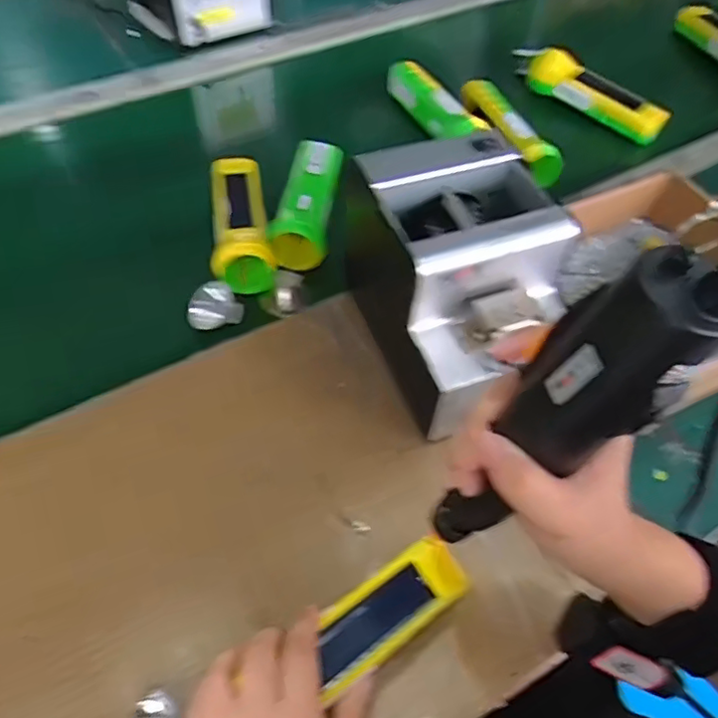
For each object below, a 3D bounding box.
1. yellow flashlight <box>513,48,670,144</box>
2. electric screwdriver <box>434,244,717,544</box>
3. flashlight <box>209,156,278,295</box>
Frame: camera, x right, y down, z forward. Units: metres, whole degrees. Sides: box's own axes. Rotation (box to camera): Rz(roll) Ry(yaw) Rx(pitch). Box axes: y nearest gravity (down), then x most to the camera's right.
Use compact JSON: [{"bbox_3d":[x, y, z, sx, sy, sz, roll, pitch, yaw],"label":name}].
[{"bbox_3d":[0.266,-0.319,0.731,0.052,0.066,0.194,-33,62,-22],"label":"yellow flashlight"},{"bbox_3d":[0.082,0.026,0.263,0.034,0.254,0.037,14,55,-7],"label":"electric screwdriver"},{"bbox_3d":[-0.116,-0.136,0.600,0.053,0.046,0.173,-8,55,-7],"label":"flashlight"}]

